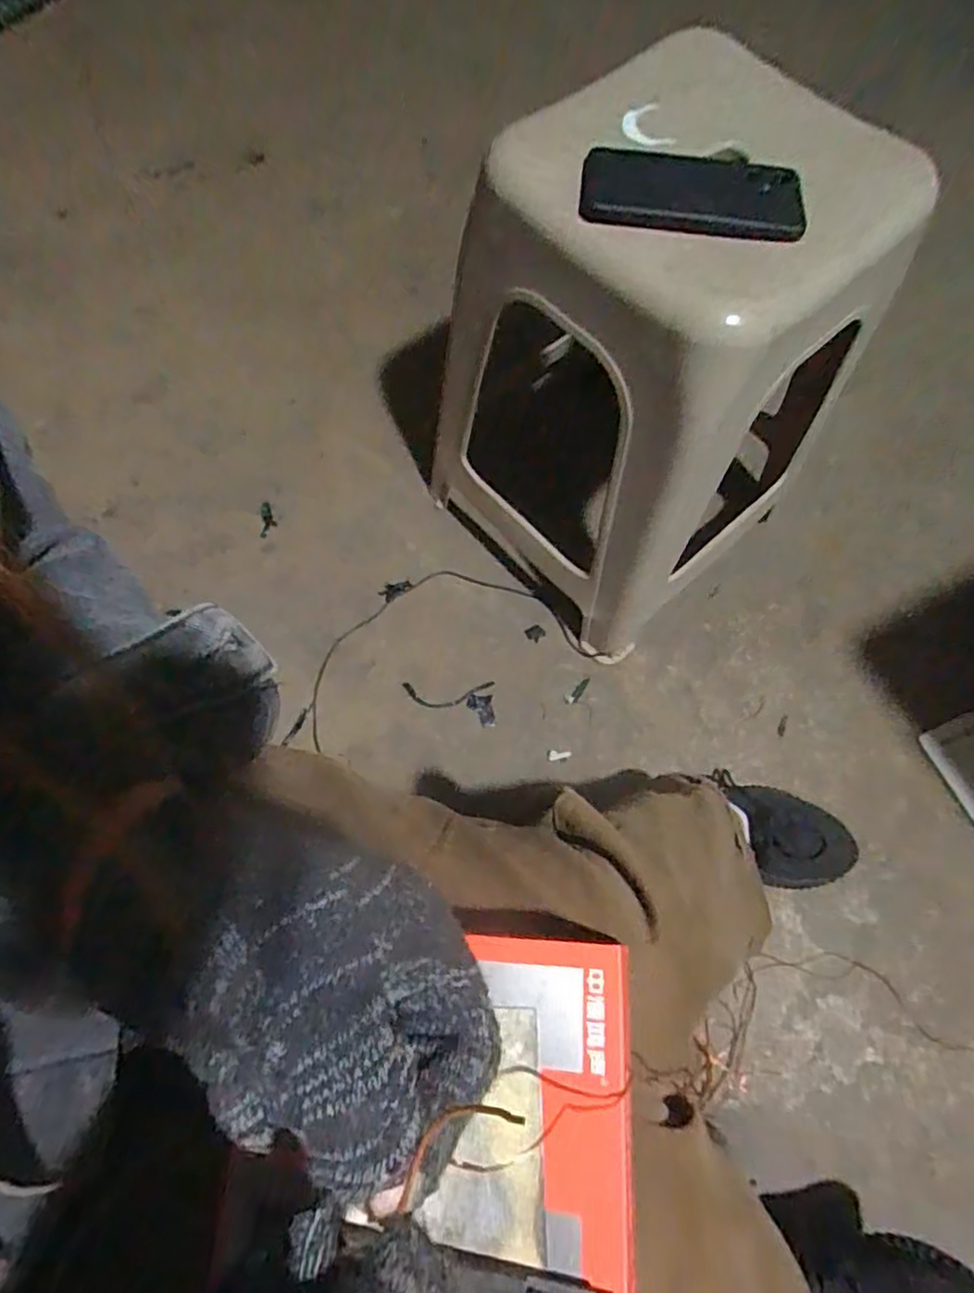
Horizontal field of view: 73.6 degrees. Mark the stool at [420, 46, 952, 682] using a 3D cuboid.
[{"bbox_3d":[0.162,-0.267,0.712,0.325,0.469,0.331,-41,75,-14],"label":"stool"}]

